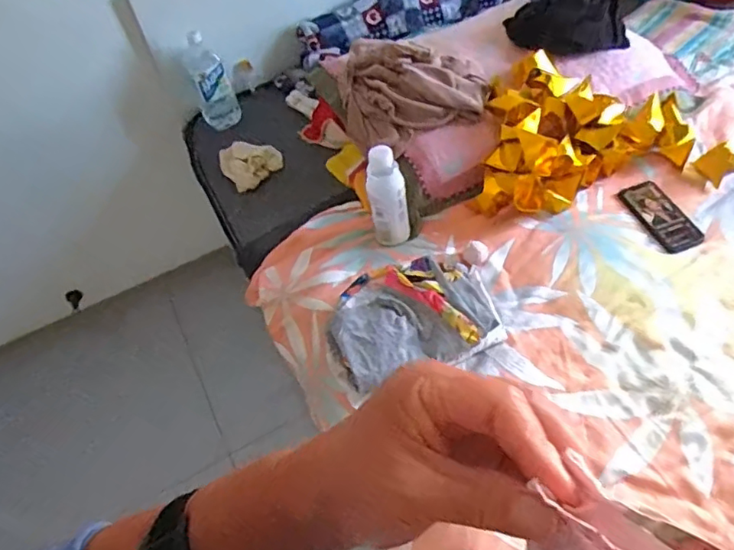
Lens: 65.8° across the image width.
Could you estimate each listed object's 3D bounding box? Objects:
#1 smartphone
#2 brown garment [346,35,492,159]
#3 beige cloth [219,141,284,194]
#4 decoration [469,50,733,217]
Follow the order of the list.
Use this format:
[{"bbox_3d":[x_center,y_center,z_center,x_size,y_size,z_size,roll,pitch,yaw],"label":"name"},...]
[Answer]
[{"bbox_3d":[0.520,-0.104,1.007,0.075,0.011,0.152,-19,56,-8],"label":"smartphone"},{"bbox_3d":[0.088,-0.336,1.067,0.271,0.125,0.196,-5,53,3],"label":"brown garment"},{"bbox_3d":[-0.255,-0.250,1.241,0.130,0.056,0.093,-33,59,-17],"label":"beige cloth"},{"bbox_3d":[0.429,-0.269,1.045,0.465,0.134,0.256,-7,55,1],"label":"decoration"}]

